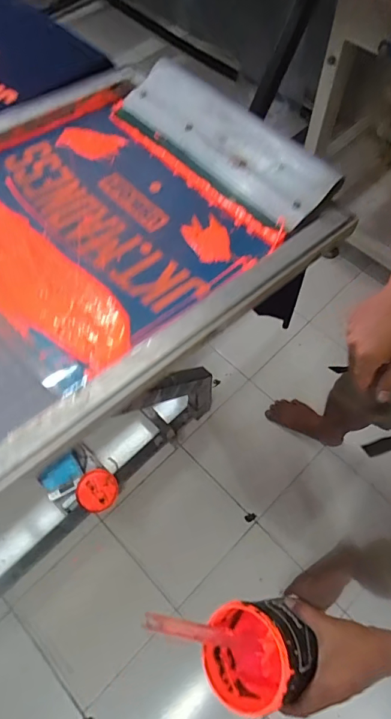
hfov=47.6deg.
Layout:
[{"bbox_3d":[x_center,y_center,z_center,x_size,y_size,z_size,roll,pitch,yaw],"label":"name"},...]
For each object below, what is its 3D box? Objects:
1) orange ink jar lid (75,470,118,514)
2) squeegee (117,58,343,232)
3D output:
[{"bbox_3d":[-0.265,0.351,1.187,0.111,0.021,0.106,0,80,-3],"label":"orange ink jar lid"},{"bbox_3d":[0.033,-0.309,0.624,0.115,0.047,0.350,-37,70,-21],"label":"squeegee"}]

